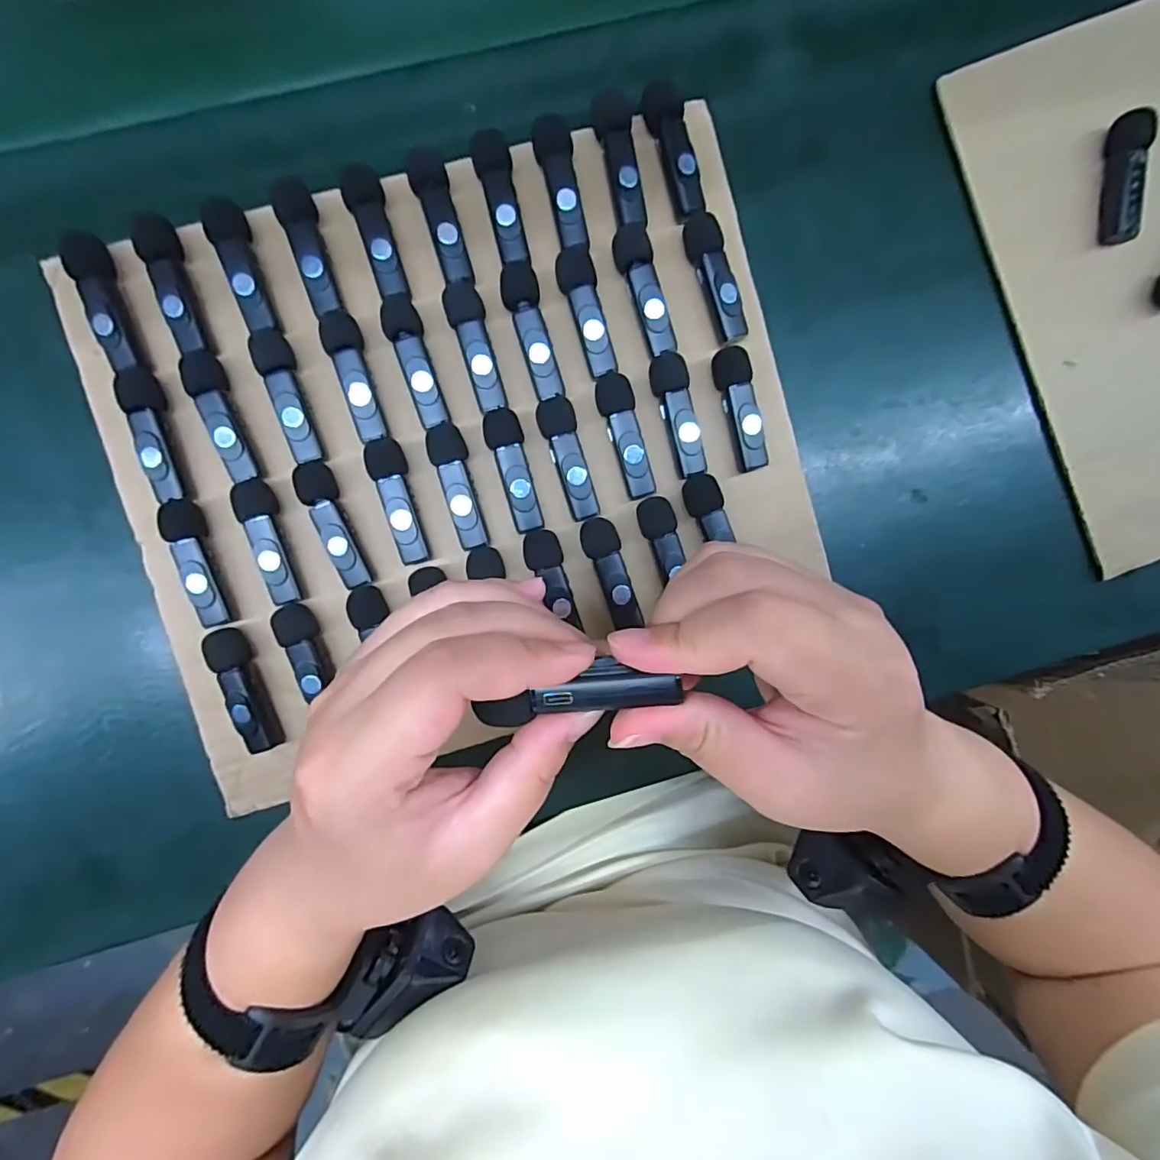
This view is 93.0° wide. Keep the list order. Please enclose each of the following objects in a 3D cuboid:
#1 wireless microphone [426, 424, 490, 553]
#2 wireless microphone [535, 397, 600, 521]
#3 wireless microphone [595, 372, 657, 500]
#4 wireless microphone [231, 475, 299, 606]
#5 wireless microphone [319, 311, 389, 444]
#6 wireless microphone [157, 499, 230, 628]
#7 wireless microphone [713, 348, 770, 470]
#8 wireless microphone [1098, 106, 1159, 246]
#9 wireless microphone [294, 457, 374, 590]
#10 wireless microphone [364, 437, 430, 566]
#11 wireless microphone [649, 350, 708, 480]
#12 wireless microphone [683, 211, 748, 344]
[{"bbox_3d":[-0.064,-0.048,0.288,0.019,0.014,0.064,-13,93,-3],"label":"wireless microphone"},{"bbox_3d":[-0.006,-0.063,0.290,0.019,0.016,0.064,-18,93,-3],"label":"wireless microphone"},{"bbox_3d":[0.024,-0.076,0.292,0.020,0.013,0.065,-13,93,-3],"label":"wireless microphone"},{"bbox_3d":[-0.159,-0.019,0.282,0.017,0.019,0.064,-14,93,-3],"label":"wireless microphone"},{"bbox_3d":[-0.113,-0.103,0.281,0.017,0.016,0.065,-20,93,-3],"label":"wireless microphone"},{"bbox_3d":[-0.195,-0.008,0.280,0.016,0.017,0.064,-14,93,-3],"label":"wireless microphone"},{"bbox_3d":[0.087,-0.091,0.296,0.019,0.017,0.063,-17,93,-3],"label":"wireless microphone"},{"bbox_3d":[0.298,-0.219,0.302,0.016,0.018,0.063,2,92,-4],"label":"wireless microphone"},{"bbox_3d":[-0.125,-0.028,0.284,0.016,0.017,0.066,-22,93,-2],"label":"wireless microphone"},{"bbox_3d":[-0.093,-0.040,0.285,0.018,0.018,0.065,-18,93,-3],"label":"wireless microphone"},{"bbox_3d":[0.052,-0.087,0.291,0.019,0.014,0.065,-13,93,-3],"label":"wireless microphone"},{"bbox_3d":[0.071,-0.158,0.291,0.019,0.014,0.065,-18,93,-3],"label":"wireless microphone"}]

